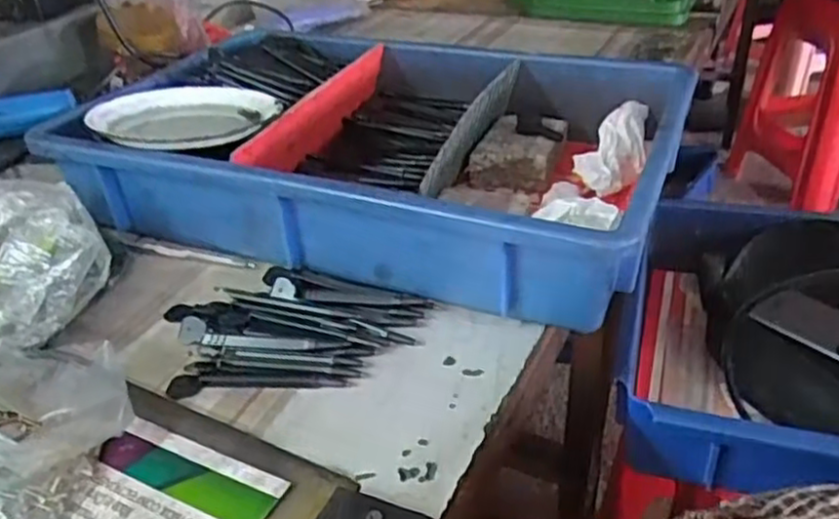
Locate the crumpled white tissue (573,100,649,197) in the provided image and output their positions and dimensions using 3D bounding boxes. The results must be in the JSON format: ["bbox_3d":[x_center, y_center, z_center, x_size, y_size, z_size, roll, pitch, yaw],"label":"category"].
[{"bbox_3d":[0.152,-0.088,0.566,0.040,0.039,0.104,16,53,30],"label":"crumpled white tissue"}]

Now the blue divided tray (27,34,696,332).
[{"bbox_3d":[-0.027,-0.093,0.566,0.434,0.077,0.298,10,35,23],"label":"blue divided tray"}]

